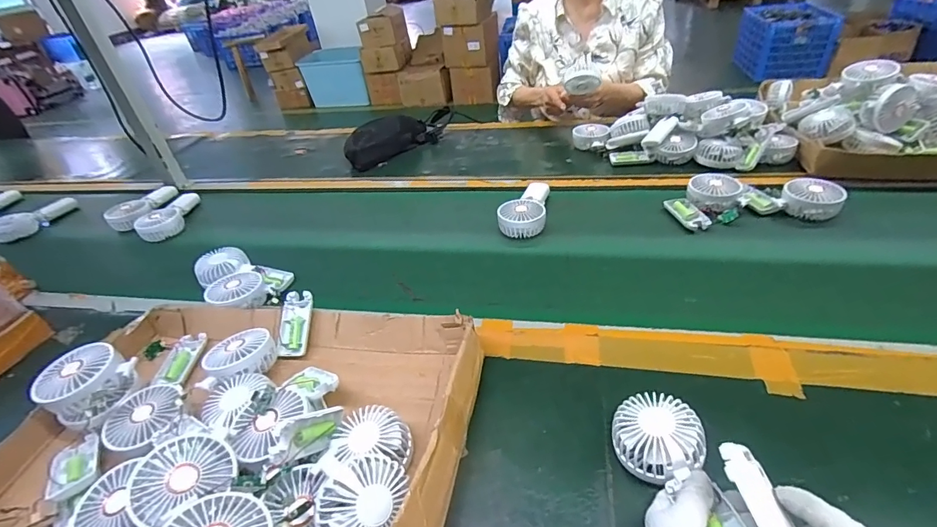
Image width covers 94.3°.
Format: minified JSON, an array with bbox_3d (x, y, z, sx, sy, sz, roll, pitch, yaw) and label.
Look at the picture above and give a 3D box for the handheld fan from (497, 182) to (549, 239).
[{"bbox_3d":[0.127,-0.119,0.848,0.082,0.044,0.174,16,44,27],"label":"handheld fan"}]

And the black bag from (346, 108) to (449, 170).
[{"bbox_3d":[-0.201,-0.372,1.231,0.344,0.080,0.134,-35,46,-31],"label":"black bag"}]

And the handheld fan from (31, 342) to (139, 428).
[{"bbox_3d":[-0.475,0.152,0.545,0.085,0.070,0.086,-4,39,3],"label":"handheld fan"}]

